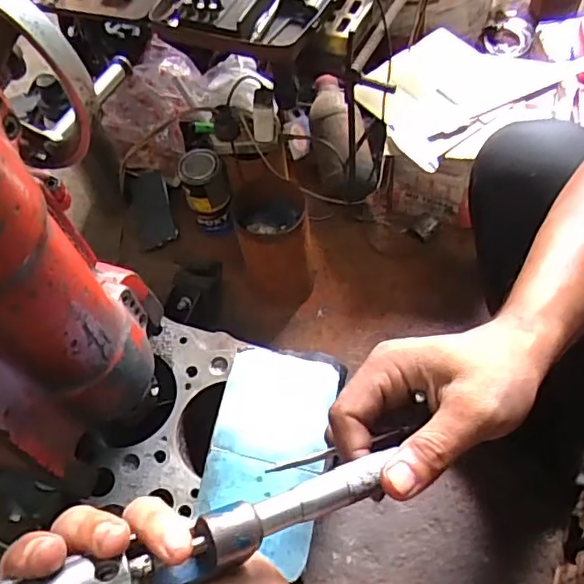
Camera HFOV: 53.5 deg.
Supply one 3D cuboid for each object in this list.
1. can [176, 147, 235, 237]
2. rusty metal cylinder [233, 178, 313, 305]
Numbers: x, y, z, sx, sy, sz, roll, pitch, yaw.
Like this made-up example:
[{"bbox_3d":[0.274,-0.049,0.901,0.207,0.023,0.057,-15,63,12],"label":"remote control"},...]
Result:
[{"bbox_3d":[-0.138,-0.162,0.957,0.071,0.140,0.067,-19,60,-5],"label":"can"},{"bbox_3d":[-0.026,-0.068,0.893,0.101,0.206,0.130,-10,58,-2],"label":"rusty metal cylinder"}]

